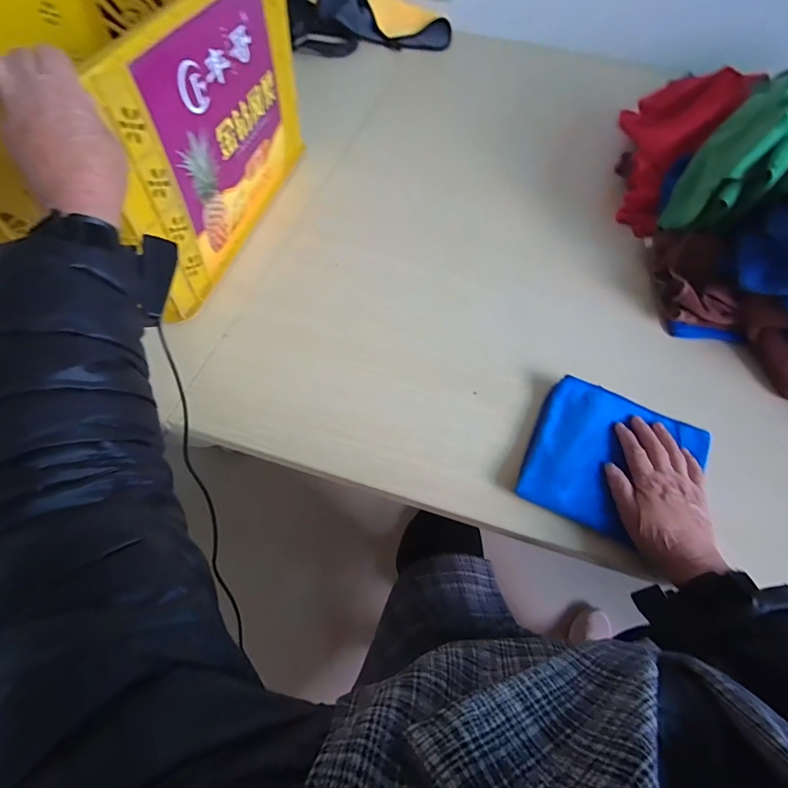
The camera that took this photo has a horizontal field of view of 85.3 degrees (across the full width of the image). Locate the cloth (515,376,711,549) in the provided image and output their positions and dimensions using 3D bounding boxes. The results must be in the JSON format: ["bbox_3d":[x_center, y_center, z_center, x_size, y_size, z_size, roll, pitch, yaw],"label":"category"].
[{"bbox_3d":[0.247,0.074,0.480,0.175,0.022,0.169,26,60,11],"label":"cloth"}]

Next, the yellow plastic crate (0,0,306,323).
[{"bbox_3d":[-0.434,-0.426,0.604,0.481,0.279,0.495,16,59,5],"label":"yellow plastic crate"}]

